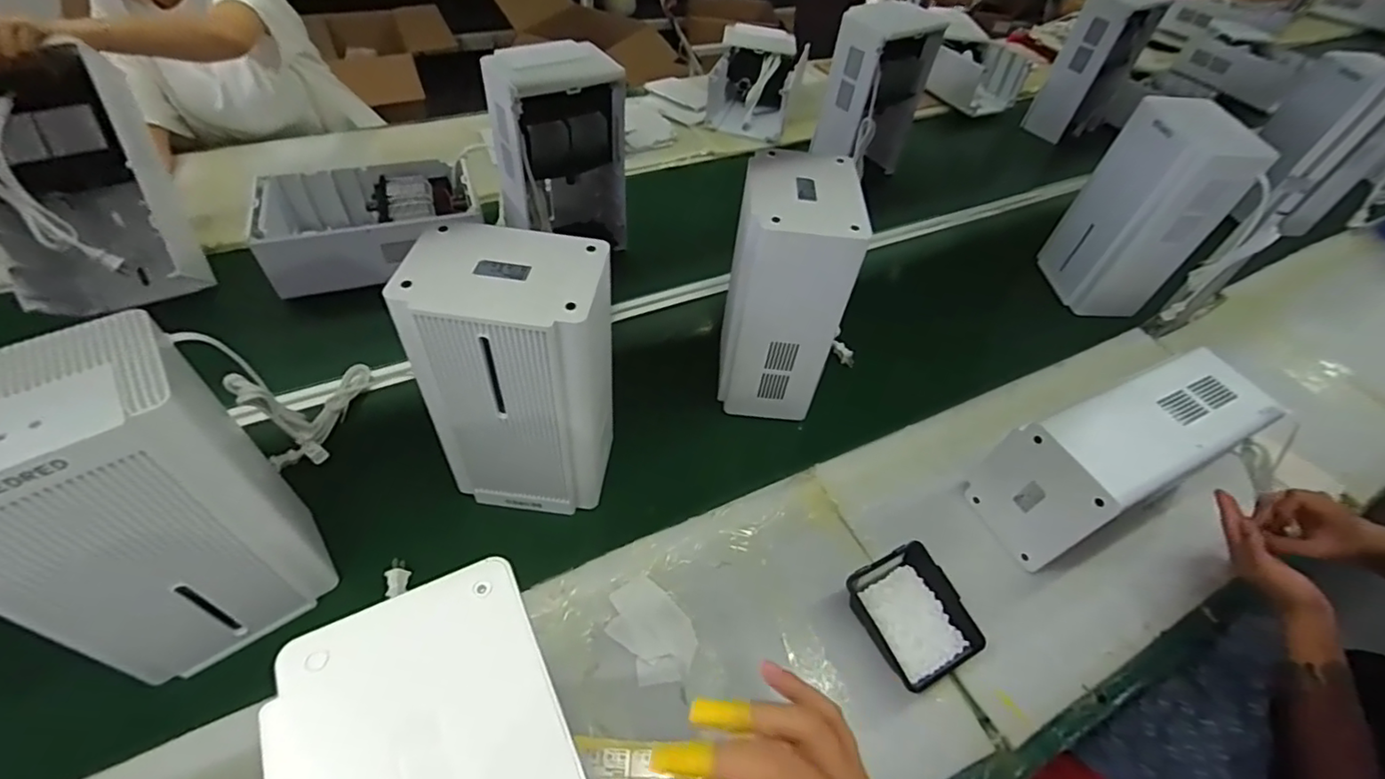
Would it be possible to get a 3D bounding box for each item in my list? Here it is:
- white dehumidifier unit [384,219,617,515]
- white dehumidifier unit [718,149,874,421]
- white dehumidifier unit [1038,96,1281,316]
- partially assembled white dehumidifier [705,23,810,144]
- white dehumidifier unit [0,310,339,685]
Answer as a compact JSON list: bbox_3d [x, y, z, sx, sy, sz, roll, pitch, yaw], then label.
[{"bbox_3d":[-0.204,-0.004,0.706,0.193,0.342,0.134,8,46,1],"label":"white dehumidifier unit"},{"bbox_3d":[0.131,-0.140,0.844,0.140,0.318,0.175,6,46,-1],"label":"white dehumidifier unit"},{"bbox_3d":[0.828,-0.335,1.086,0.138,0.373,0.202,1,46,-6],"label":"white dehumidifier unit"},{"bbox_3d":[0.170,-0.805,1.538,0.222,0.176,0.291,12,46,5],"label":"partially assembled white dehumidifier"},{"bbox_3d":[-0.520,0.116,0.554,0.195,0.323,0.135,-29,55,-29],"label":"white dehumidifier unit"}]

